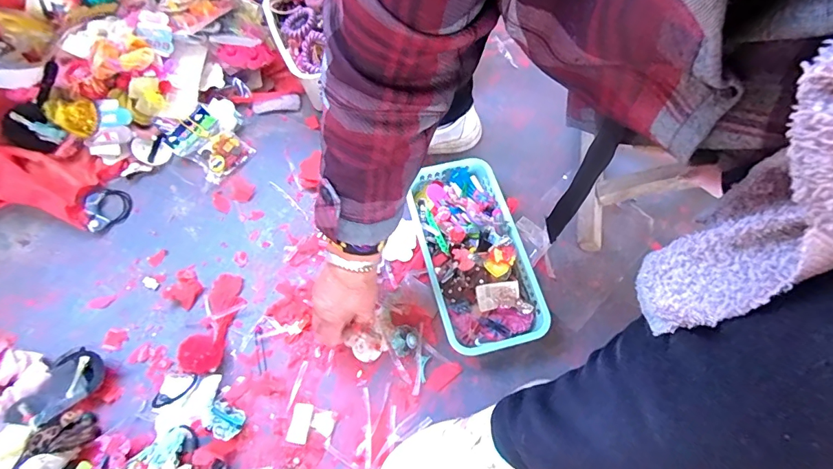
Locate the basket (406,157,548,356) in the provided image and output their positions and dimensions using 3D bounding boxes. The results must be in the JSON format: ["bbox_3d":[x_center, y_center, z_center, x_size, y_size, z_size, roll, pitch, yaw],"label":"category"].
[{"bbox_3d":[0.077,0.028,0.583,0.130,0.053,0.249,-11,66,-8],"label":"basket"}]

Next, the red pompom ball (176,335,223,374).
[{"bbox_3d":[-0.262,0.142,0.522,0.048,0.041,0.042,33,68,12],"label":"red pompom ball"}]

